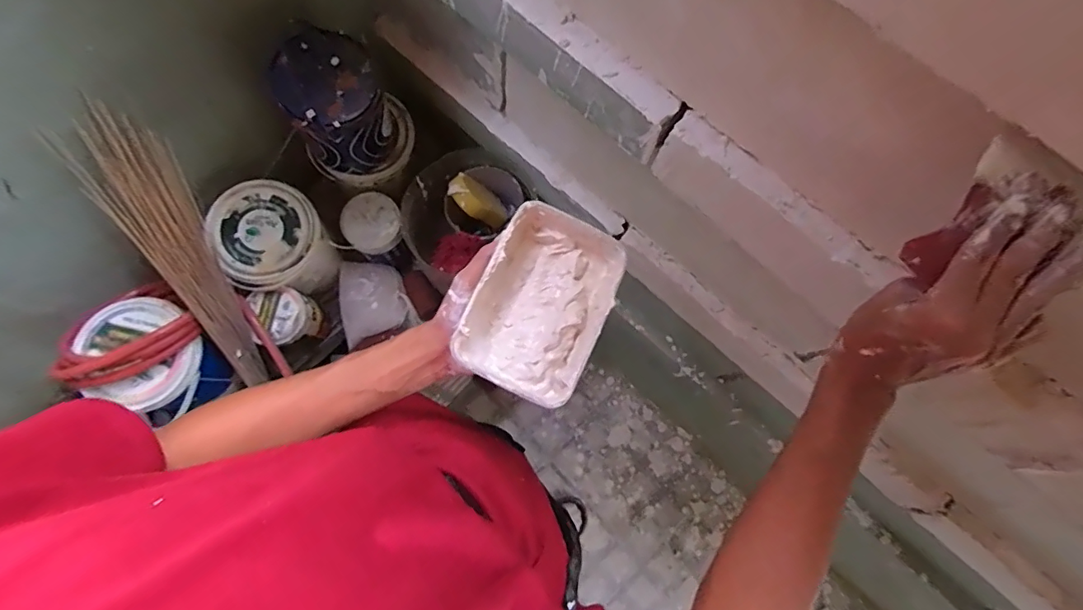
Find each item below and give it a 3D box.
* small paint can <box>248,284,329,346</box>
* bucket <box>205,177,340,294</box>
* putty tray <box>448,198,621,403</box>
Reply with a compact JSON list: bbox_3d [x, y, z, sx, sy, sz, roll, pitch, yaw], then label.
[{"bbox_3d":[-0.454,0.028,0.879,0.094,0.096,0.093,1,75,-2],"label":"small paint can"},{"bbox_3d":[-0.474,-0.109,0.898,0.161,0.184,0.166,1,75,-2],"label":"bucket"},{"bbox_3d":[0.001,0.000,0.448,0.114,0.044,0.169,24,75,5],"label":"putty tray"}]

